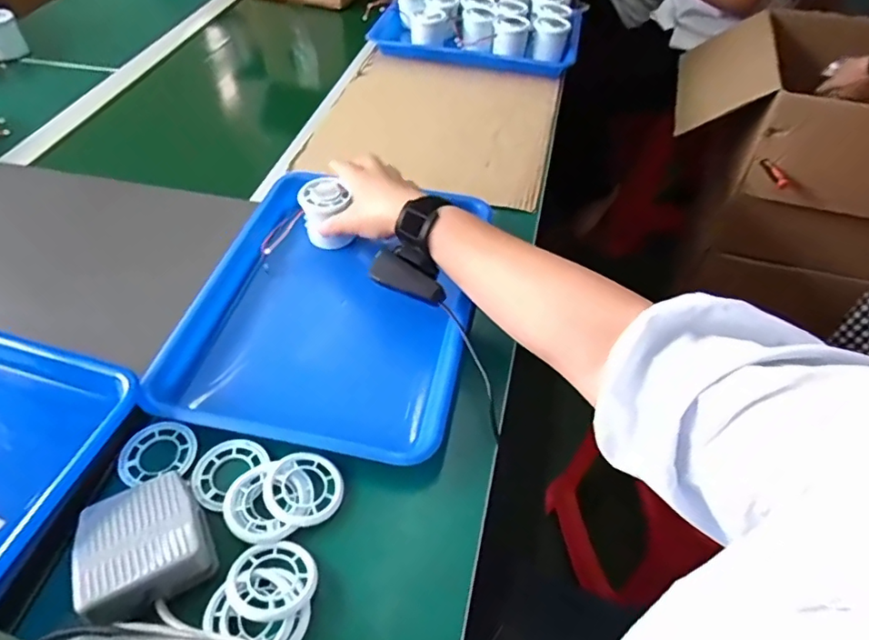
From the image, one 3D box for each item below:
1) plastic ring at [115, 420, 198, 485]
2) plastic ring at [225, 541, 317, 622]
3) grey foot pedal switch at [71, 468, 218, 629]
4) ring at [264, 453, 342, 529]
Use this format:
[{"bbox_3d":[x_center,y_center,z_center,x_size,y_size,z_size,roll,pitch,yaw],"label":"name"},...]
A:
[{"bbox_3d":[-0.216,0.102,0.429,0.058,0.006,0.051,-17,51,-16],"label":"plastic ring"},{"bbox_3d":[-0.106,0.170,0.361,0.056,0.005,0.051,11,35,-8],"label":"plastic ring"},{"bbox_3d":[-0.195,0.148,0.368,0.075,0.031,0.080,-27,55,-23],"label":"grey foot pedal switch"},{"bbox_3d":[-0.097,0.124,0.406,0.054,0.013,0.054,1,49,-1],"label":"ring"}]

